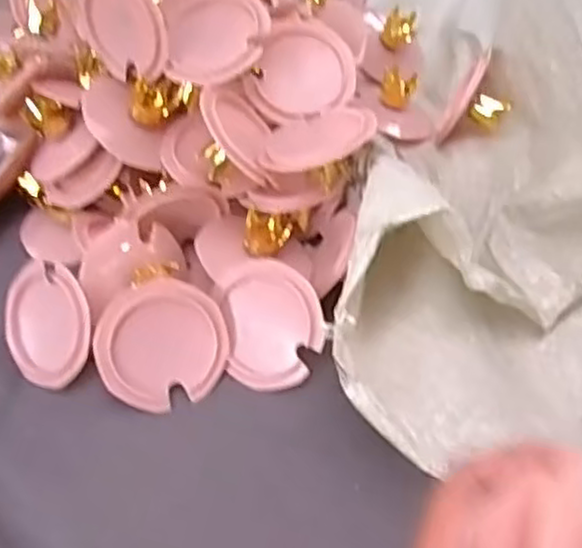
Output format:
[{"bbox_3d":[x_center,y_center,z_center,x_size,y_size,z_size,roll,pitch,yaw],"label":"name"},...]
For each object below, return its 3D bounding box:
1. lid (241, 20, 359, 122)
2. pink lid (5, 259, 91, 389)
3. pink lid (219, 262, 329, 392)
[{"bbox_3d":[0.010,-0.137,0.500,0.066,0.014,0.077,24,80,-2],"label":"lid"},{"bbox_3d":[-0.150,0.030,0.450,0.078,0.067,0.006,51,24,25],"label":"pink lid"},{"bbox_3d":[-0.011,0.031,0.442,0.061,0.076,0.005,-3,5,23],"label":"pink lid"}]

